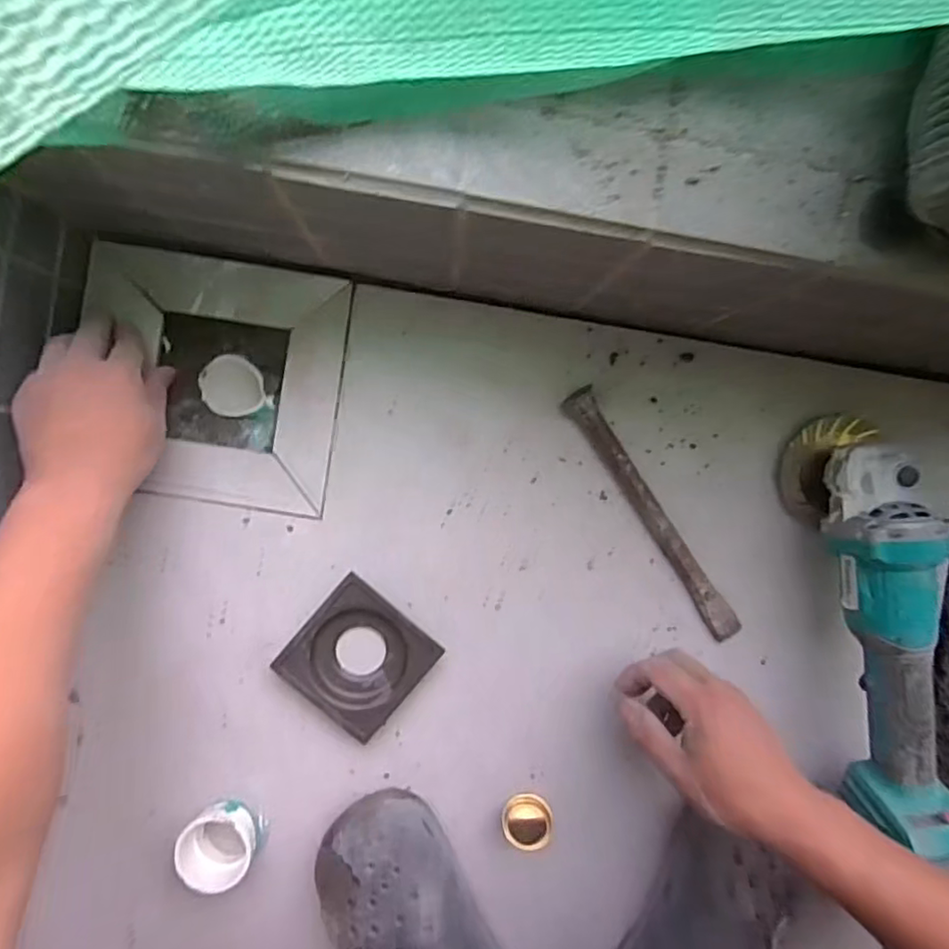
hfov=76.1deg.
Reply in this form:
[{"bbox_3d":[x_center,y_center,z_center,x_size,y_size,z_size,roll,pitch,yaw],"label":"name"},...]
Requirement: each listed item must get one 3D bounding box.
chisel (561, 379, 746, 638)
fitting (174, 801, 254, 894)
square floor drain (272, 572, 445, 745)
[{"bbox_3d":[0.148,0.034,0.502,0.024,0.022,0.241,-34,94,-2],"label":"chisel"},{"bbox_3d":[-0.201,0.288,0.480,0.056,0.052,0.054,0,92,-3],"label":"fitting"},{"bbox_3d":[-0.091,0.145,0.487,0.098,0.024,0.098,39,90,-4],"label":"square floor drain"}]

